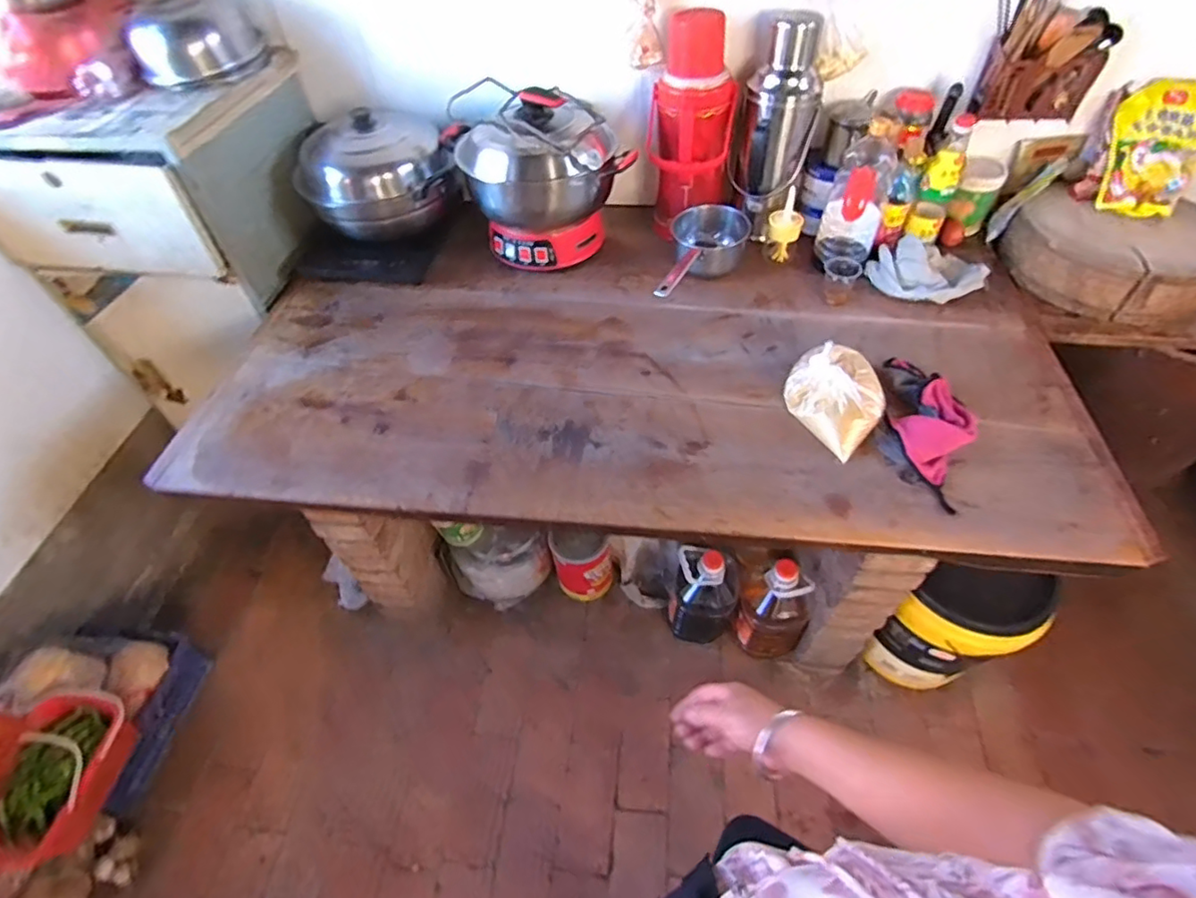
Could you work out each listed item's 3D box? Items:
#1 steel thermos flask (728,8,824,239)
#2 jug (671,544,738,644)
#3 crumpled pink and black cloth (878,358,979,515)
[{"bbox_3d":[0.382,-0.686,1.241,0.157,0.381,0.173,20,55,18],"label":"steel thermos flask"},{"bbox_3d":[0.262,0.342,1.399,0.147,0.318,0.135,7,52,8],"label":"jug"},{"bbox_3d":[0.546,-0.050,0.952,0.144,0.057,0.316,15,53,14],"label":"crumpled pink and black cloth"}]

